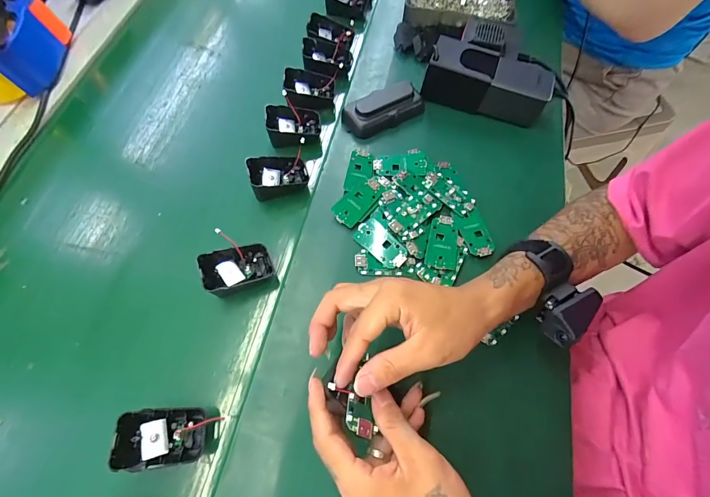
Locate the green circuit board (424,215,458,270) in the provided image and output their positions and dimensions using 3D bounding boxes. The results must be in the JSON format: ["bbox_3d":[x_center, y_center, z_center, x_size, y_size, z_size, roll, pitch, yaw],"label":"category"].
[{"bbox_3d":[0.096,-0.007,0.381,0.032,0.006,0.062,11,67,9],"label":"green circuit board"}]

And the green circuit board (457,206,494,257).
[{"bbox_3d":[0.134,-0.018,0.391,0.030,0.004,0.057,-10,65,-1],"label":"green circuit board"}]

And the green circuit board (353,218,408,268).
[{"bbox_3d":[0.029,-0.005,0.381,0.063,0.005,0.031,42,84,21],"label":"green circuit board"}]

